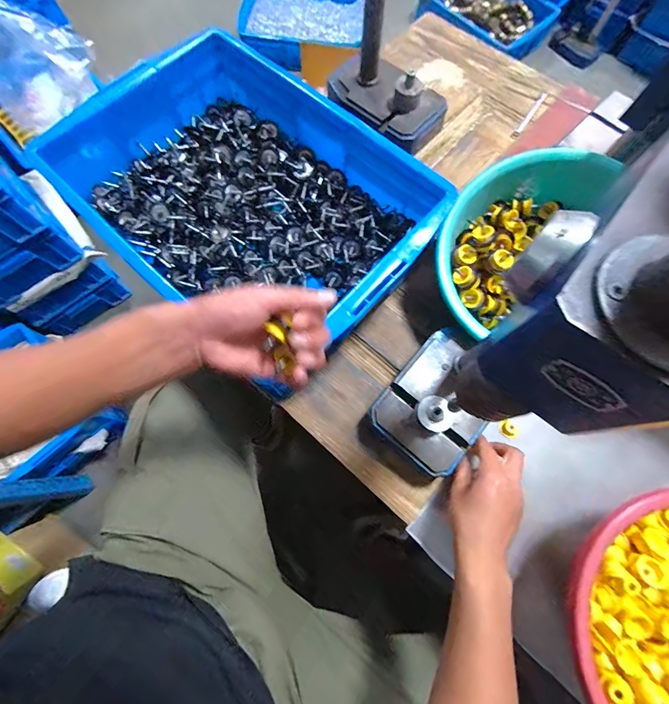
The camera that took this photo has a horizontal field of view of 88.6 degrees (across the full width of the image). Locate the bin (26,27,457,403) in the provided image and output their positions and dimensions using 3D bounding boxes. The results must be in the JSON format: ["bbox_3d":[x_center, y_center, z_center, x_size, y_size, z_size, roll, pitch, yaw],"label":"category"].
[{"bbox_3d":[-0.135,-0.246,0.511,0.484,0.091,0.387,40,77,10],"label":"bin"}]

